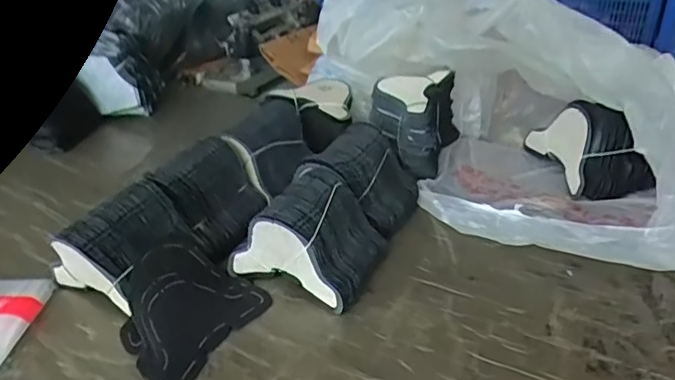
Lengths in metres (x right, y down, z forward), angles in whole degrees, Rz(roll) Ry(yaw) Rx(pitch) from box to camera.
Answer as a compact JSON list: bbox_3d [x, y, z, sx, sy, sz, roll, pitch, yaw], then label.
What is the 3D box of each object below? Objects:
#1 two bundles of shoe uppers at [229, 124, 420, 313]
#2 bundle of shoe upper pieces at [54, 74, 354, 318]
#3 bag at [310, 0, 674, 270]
[{"bbox_3d":[0.004,0.006,0.605,0.133,0.102,0.240,14,36,25],"label":"two bundles of shoe uppers"},{"bbox_3d":[-0.121,-0.015,0.646,0.128,0.103,0.418,18,37,30],"label":"bundle of shoe upper pieces"},{"bbox_3d":[0.233,-0.124,0.667,0.303,0.251,0.524,-20,36,-26],"label":"bag"}]

